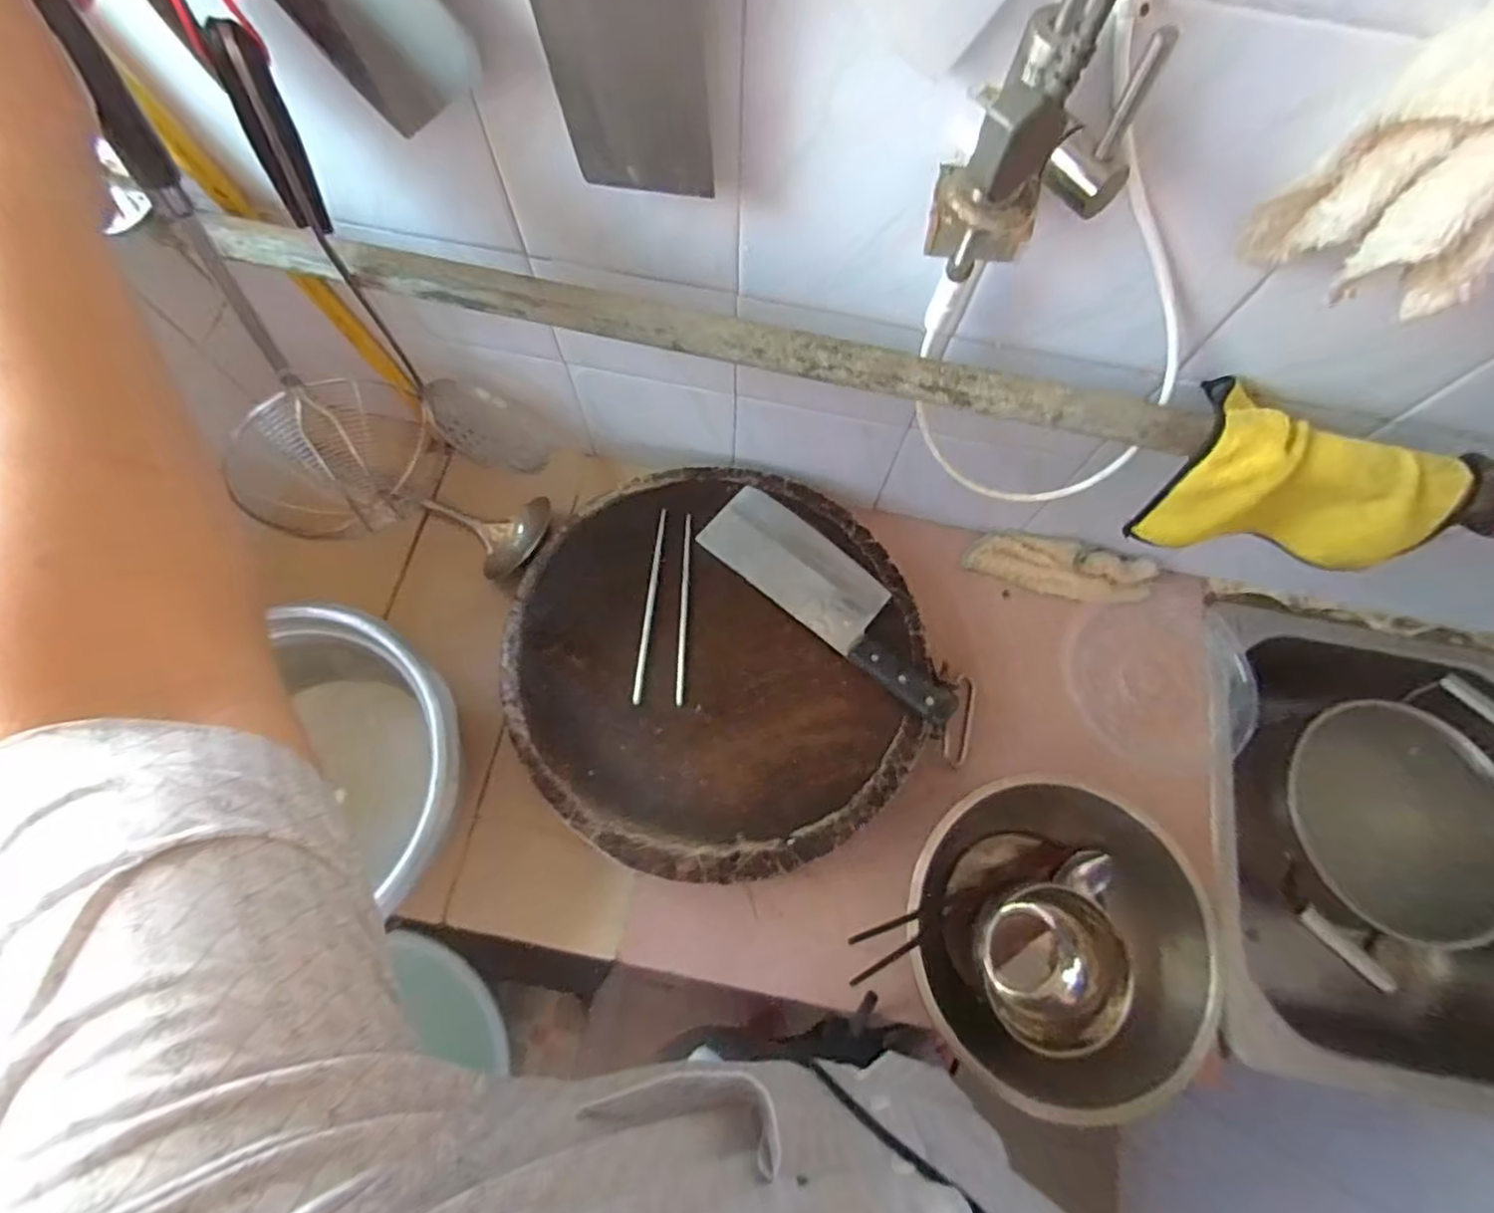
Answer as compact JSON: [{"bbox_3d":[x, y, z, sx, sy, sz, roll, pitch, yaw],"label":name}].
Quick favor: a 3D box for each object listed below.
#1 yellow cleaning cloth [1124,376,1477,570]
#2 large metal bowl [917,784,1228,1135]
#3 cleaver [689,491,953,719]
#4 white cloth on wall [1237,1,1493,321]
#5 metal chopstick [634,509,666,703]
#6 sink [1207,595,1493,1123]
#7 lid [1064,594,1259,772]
[{"bbox_3d":[0.356,-0.087,0.431,0.151,0.096,0.084,15,71,4],"label":"yellow cleaning cloth"},{"bbox_3d":[0.234,0.254,0.527,0.212,0.098,0.223,1,71,-1],"label":"large metal bowl"},{"bbox_3d":[0.081,-0.009,0.596,0.267,0.021,0.076,39,74,11],"label":"cleaver"},{"bbox_3d":[0.279,-0.173,0.271,0.048,0.123,0.087,-11,71,-5],"label":"white cloth on wall"},{"bbox_3d":[-0.088,-0.003,0.600,0.008,0.013,0.181,6,71,0],"label":"metal chopstick"},{"bbox_3d":[0.590,0.233,0.664,0.342,0.193,0.409,13,71,3],"label":"sink"},{"bbox_3d":[0.392,0.068,0.630,0.155,0.024,0.159,1,71,-1],"label":"lid"}]

